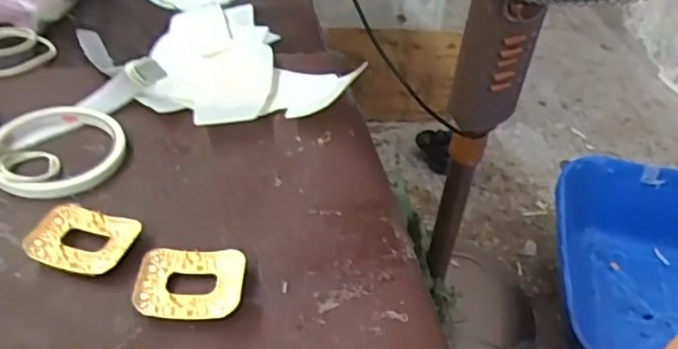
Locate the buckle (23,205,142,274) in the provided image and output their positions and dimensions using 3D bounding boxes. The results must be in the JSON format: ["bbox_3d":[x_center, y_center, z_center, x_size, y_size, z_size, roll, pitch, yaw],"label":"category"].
[{"bbox_3d":[-0.157,0.039,0.374,0.062,0.007,0.045,9,40,4],"label":"buckle"}]

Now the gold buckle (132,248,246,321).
[{"bbox_3d":[-0.085,0.062,0.349,0.060,0.010,0.044,2,40,-4],"label":"gold buckle"}]

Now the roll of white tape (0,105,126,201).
[{"bbox_3d":[-0.202,-0.020,0.437,0.089,0.010,0.092,3,40,-3],"label":"roll of white tape"}]

